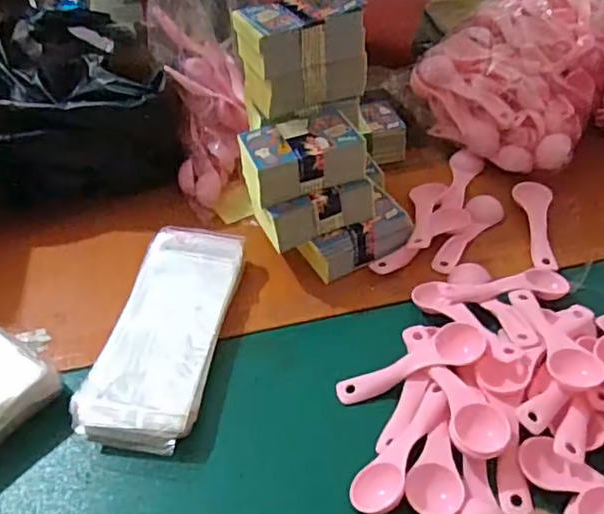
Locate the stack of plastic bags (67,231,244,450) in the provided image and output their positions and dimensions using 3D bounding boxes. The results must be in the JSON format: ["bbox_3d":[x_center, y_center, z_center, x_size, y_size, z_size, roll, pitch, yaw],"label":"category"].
[{"bbox_3d":[-0.107,0.054,0.482,0.086,0.024,0.198,6,45,8],"label":"stack of plastic bags"}]

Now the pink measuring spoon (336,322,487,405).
[{"bbox_3d":[0.080,0.080,0.454,0.112,0.010,0.030,-24,46,2],"label":"pink measuring spoon"}]

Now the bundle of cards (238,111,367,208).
[{"bbox_3d":[-0.003,-0.087,0.514,0.100,0.036,0.064,-14,46,-13],"label":"bundle of cards"}]

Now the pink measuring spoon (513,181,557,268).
[{"bbox_3d":[0.219,-0.034,0.575,0.030,0.016,0.112,6,45,8],"label":"pink measuring spoon"}]

